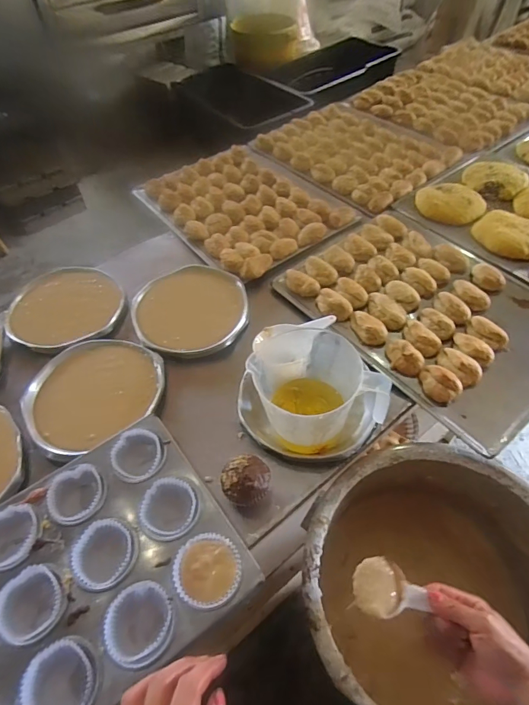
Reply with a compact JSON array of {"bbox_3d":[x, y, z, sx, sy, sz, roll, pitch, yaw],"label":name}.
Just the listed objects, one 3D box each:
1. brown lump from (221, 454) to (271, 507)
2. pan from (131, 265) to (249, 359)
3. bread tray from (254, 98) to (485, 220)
[{"bbox_3d":[-0.023,0.164,0.532,0.060,0.051,0.057,0,55,-1],"label":"brown lump"},{"bbox_3d":[-0.128,-0.072,0.725,0.191,0.026,0.190,-2,52,3],"label":"pan"},{"bbox_3d":[0.221,-0.508,1.041,0.336,0.044,0.440,-33,57,-20],"label":"bread tray"}]

